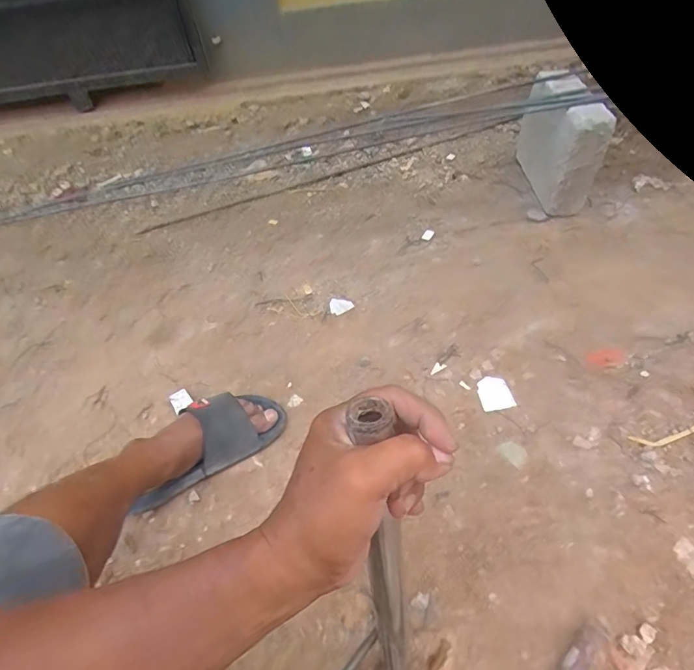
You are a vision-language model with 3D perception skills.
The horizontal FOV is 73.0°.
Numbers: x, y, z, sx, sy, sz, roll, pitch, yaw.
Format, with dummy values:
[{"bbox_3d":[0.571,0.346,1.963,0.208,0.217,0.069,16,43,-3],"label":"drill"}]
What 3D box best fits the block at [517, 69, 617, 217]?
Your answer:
[{"bbox_3d":[0.449,-0.418,1.009,0.091,0.202,0.297,-2,48,5],"label":"block"}]

